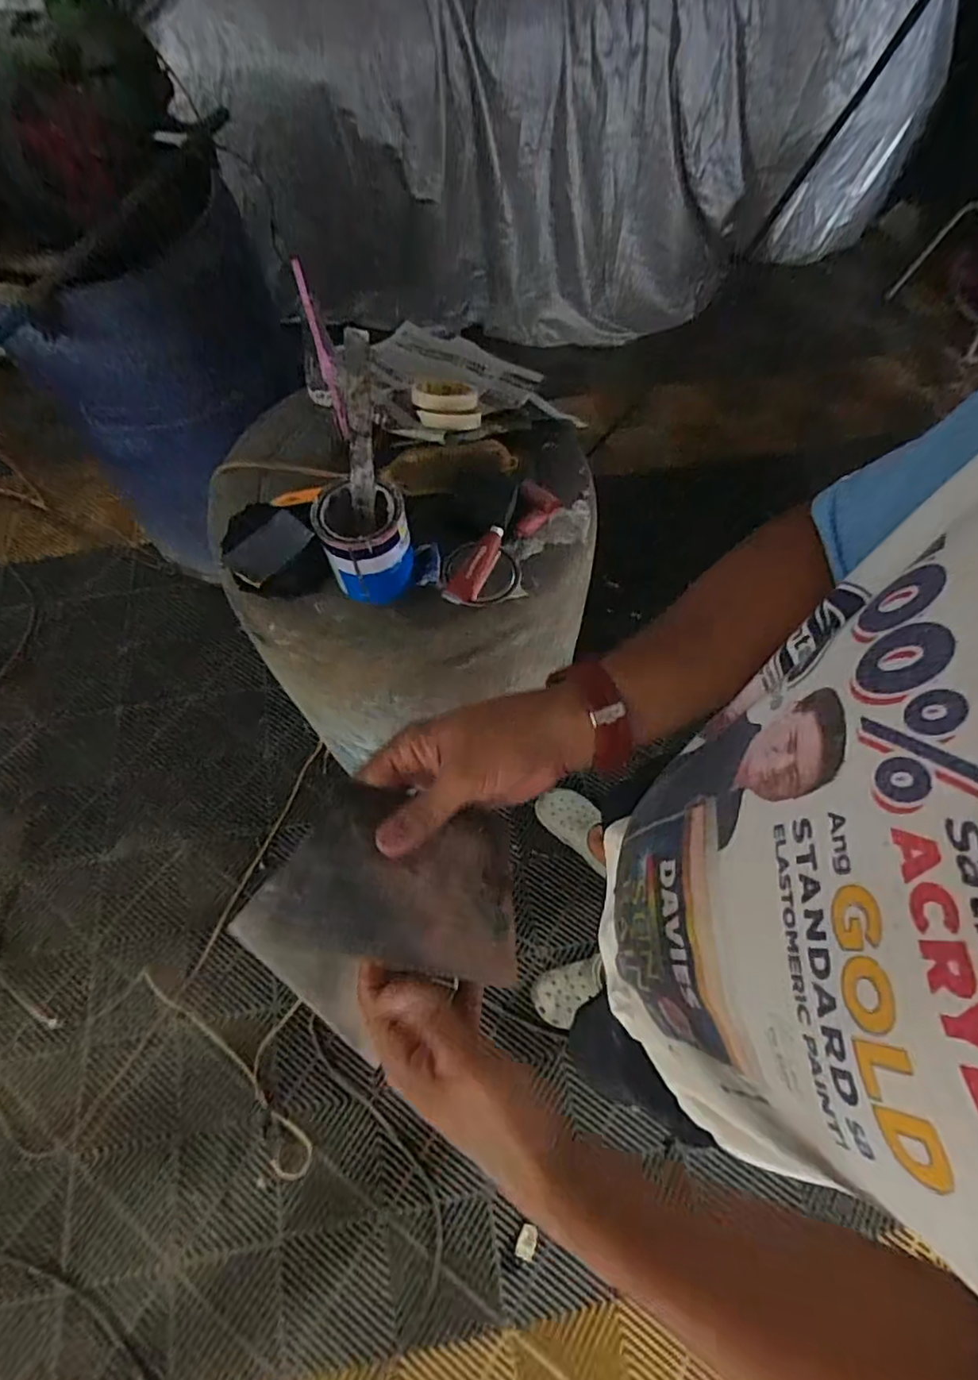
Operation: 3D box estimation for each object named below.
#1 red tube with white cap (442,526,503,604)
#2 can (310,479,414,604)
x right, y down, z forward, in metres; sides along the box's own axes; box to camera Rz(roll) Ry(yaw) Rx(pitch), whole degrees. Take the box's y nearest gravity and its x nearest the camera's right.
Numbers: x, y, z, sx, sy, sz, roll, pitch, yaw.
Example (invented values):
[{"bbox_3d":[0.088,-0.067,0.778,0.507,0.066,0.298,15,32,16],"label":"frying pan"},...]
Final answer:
[{"bbox_3d":[-0.015,-0.162,0.785,0.038,0.016,0.116,31,80,14],"label":"red tube with white cap"},{"bbox_3d":[-0.150,-0.181,0.729,0.102,0.107,0.105,0,63,1],"label":"can"}]

